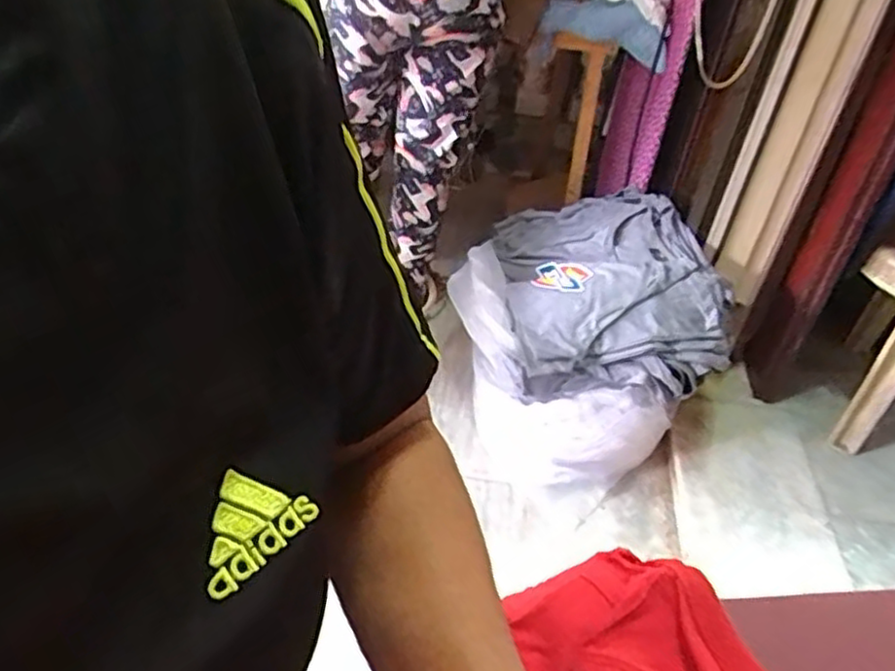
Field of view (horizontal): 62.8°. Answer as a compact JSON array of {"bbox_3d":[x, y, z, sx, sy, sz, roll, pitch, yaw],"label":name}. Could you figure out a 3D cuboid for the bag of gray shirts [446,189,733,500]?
[{"bbox_3d":[0.279,-0.034,1.581,0.447,0.377,0.590,-4,41,-13],"label":"bag of gray shirts"}]

